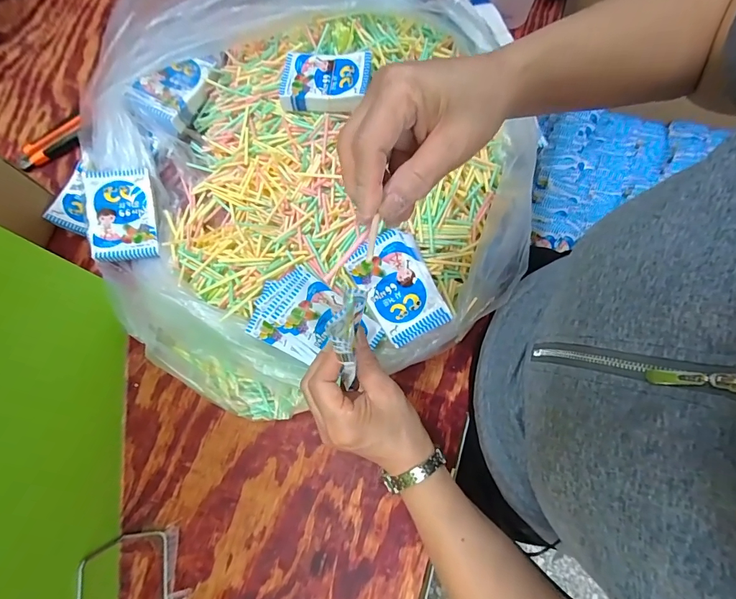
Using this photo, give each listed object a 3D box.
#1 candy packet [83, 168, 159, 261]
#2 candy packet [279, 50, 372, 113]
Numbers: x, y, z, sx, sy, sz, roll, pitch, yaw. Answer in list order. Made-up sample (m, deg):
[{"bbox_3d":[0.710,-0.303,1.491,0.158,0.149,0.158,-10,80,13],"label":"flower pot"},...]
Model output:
[{"bbox_3d":[-0.295,-0.106,0.495,0.072,0.027,0.114,-11,77,-3],"label":"candy packet"},{"bbox_3d":[-0.055,-0.272,0.513,0.110,0.044,0.078,4,77,0],"label":"candy packet"}]

